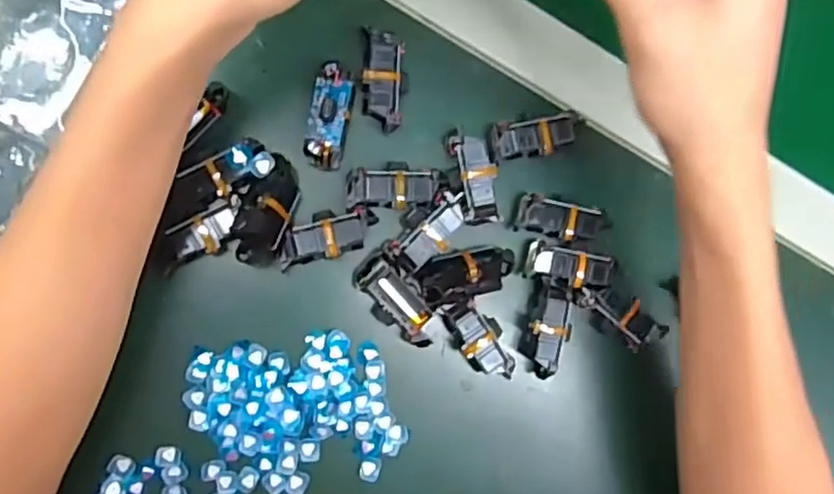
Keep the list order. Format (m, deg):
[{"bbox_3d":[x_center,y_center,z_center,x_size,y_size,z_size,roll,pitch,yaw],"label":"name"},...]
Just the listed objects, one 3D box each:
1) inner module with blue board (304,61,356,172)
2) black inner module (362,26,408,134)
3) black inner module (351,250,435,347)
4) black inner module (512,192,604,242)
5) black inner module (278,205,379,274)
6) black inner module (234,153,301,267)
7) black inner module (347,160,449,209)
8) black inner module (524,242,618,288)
[{"bbox_3d":[-0.047,-0.068,0.351,0.021,0.022,0.054,10,88,-10],"label":"inner module with blue board"},{"bbox_3d":[-0.017,-0.089,0.358,0.026,0.021,0.053,3,89,-10],"label":"black inner module"},{"bbox_3d":[-0.012,0.029,0.356,0.026,0.019,0.054,-36,95,-8],"label":"black inner module"},{"bbox_3d":[0.082,-0.015,0.370,0.050,0.019,0.021,13,87,-9],"label":"black inner module"},{"bbox_3d":[-0.047,-0.007,0.349,0.052,0.023,0.024,-15,92,-9],"label":"black inner module"},{"bbox_3d":[-0.077,-0.019,0.339,0.026,0.033,0.057,17,87,-9],"label":"black inner module"},{"bbox_3d":[-0.011,-0.033,0.356,0.053,0.022,0.024,-2,90,-10],"label":"black inner module"},{"bbox_3d":[0.085,0.011,0.371,0.048,0.018,0.021,13,88,-9],"label":"black inner module"}]

